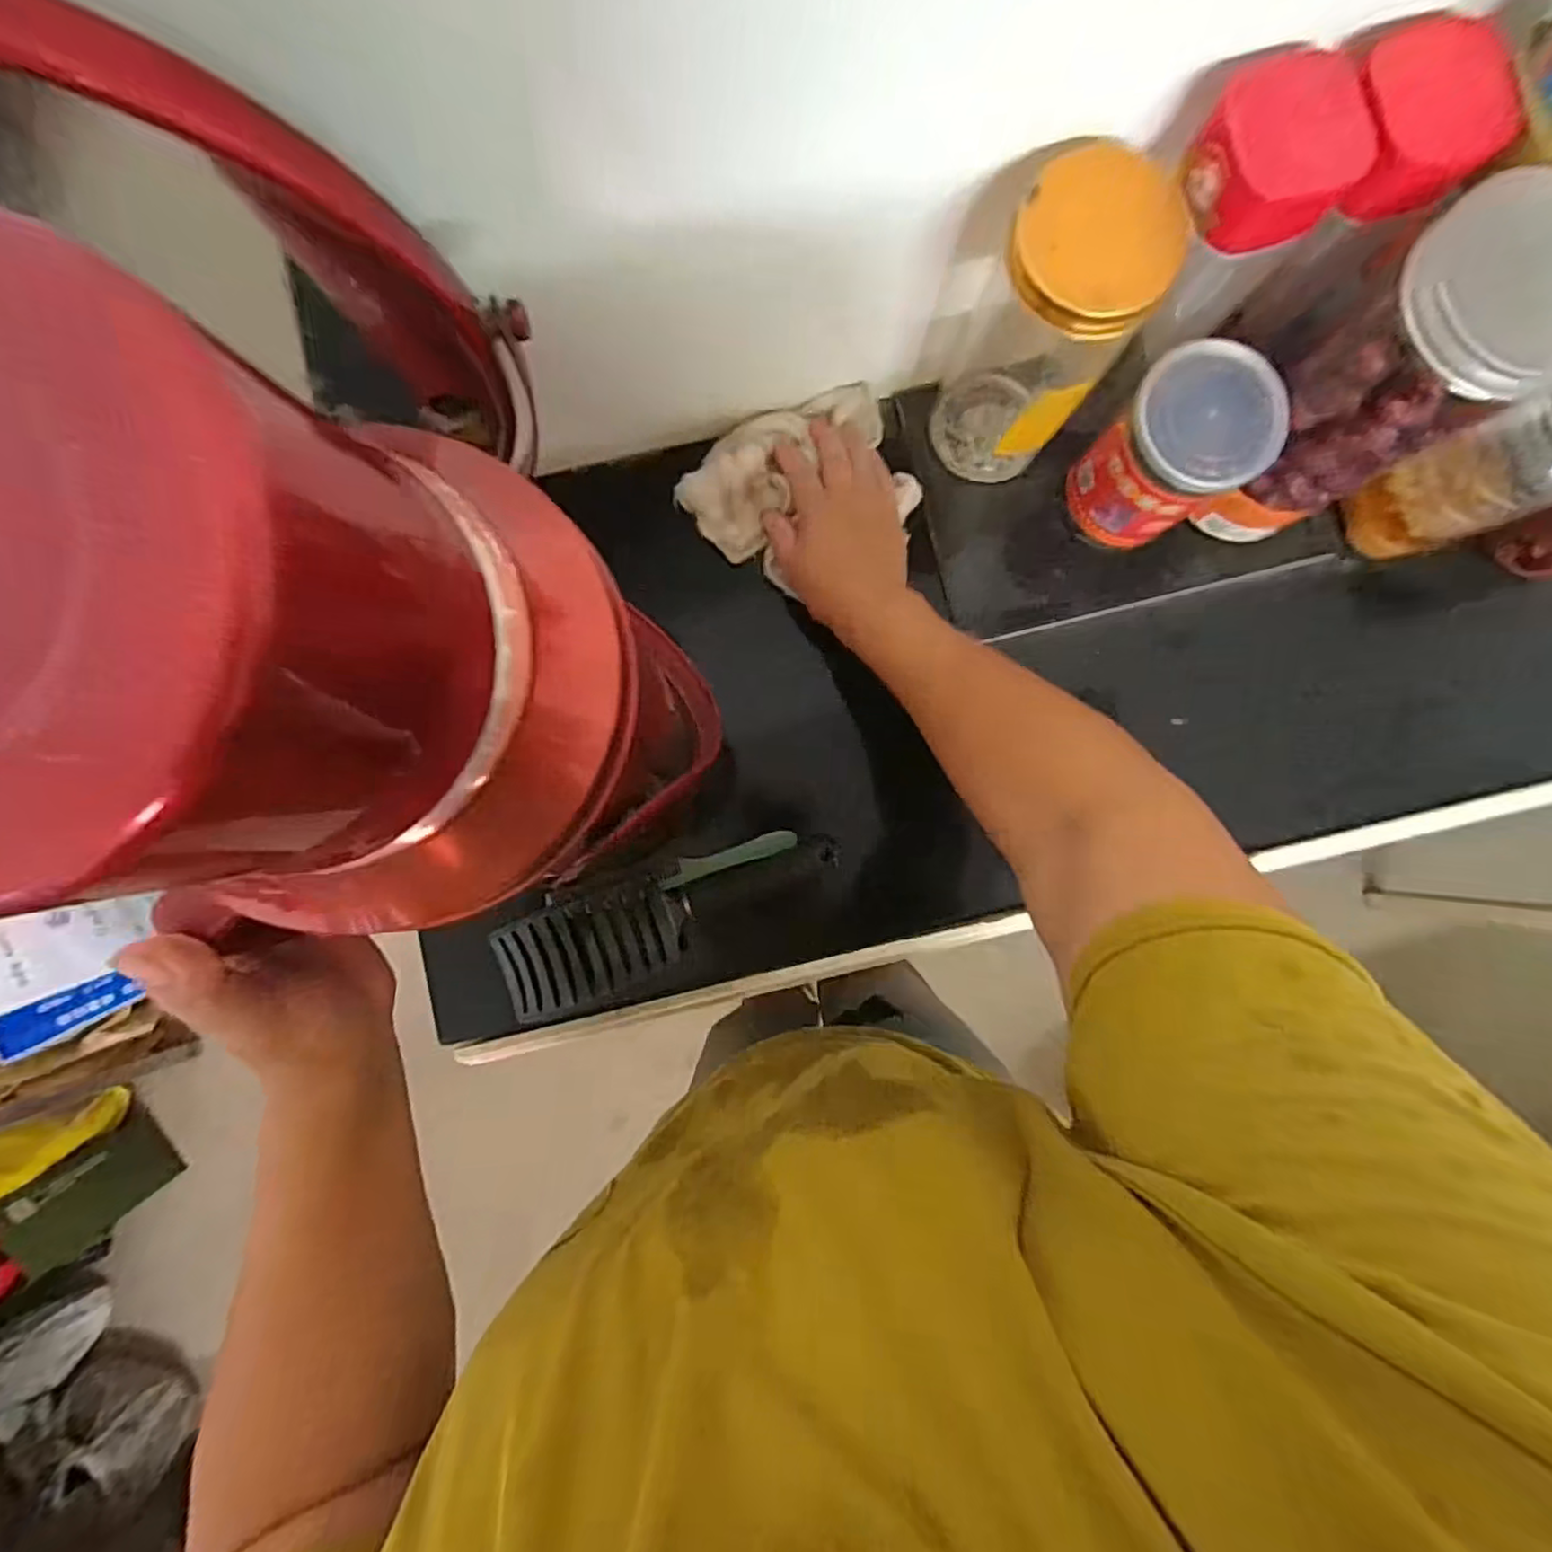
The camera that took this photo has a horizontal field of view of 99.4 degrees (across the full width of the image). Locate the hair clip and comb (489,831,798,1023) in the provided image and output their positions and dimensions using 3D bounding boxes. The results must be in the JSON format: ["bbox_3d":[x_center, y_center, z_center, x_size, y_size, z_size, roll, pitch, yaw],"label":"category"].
[{"bbox_3d":[-0.086,0.100,0.465,0.212,0.038,0.066,-22,86,-2],"label":"hair clip and comb"}]

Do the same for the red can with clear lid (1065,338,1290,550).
[{"bbox_3d":[0.256,-0.209,0.433,0.085,0.097,0.081,0,86,0],"label":"red can with clear lid"}]

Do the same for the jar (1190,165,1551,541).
[{"bbox_3d":[0.358,-0.228,0.403,0.098,0.192,0.092,0,86,0],"label":"jar"}]

